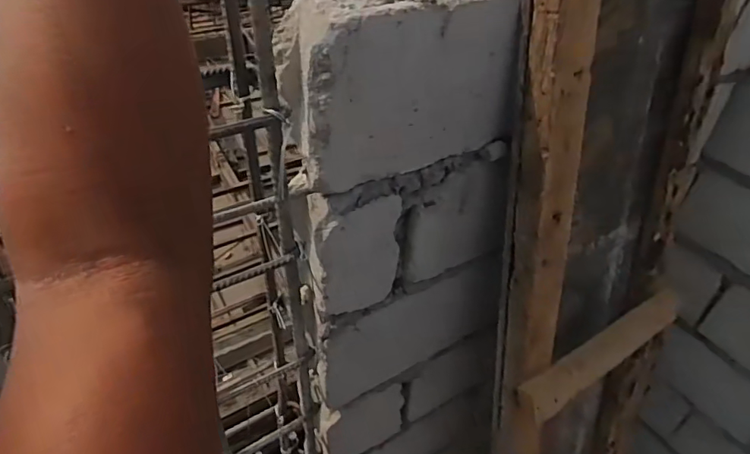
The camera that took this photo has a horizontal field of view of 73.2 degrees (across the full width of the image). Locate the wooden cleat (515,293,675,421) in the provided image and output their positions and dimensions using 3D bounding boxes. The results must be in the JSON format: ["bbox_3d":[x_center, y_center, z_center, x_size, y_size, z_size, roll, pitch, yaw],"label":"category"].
[{"bbox_3d":[0.425,0.217,0.907,0.425,0.064,0.054,-21,46,-26],"label":"wooden cleat"}]

